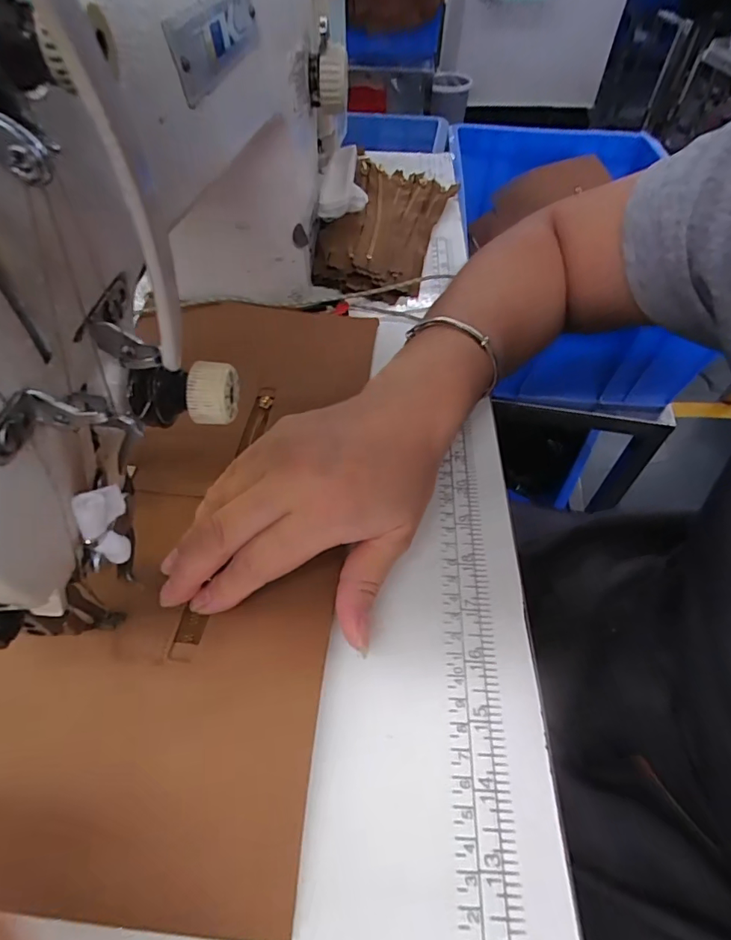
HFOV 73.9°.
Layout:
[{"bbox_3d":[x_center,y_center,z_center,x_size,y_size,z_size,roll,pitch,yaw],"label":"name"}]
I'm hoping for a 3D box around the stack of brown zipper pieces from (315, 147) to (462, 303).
[{"bbox_3d":[0.019,-0.244,0.479,0.102,0.025,0.238,14,52,6],"label":"stack of brown zipper pieces"}]

